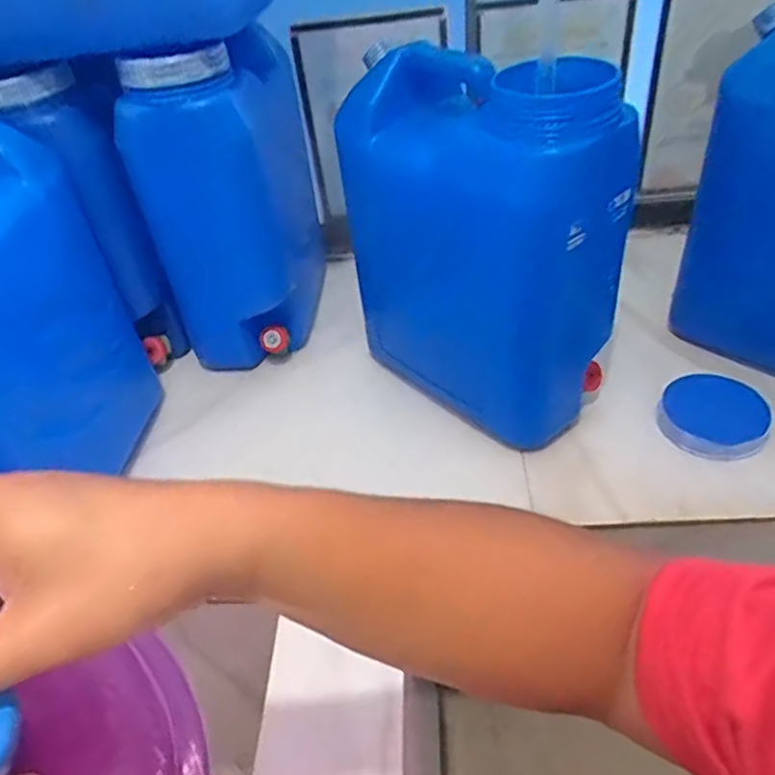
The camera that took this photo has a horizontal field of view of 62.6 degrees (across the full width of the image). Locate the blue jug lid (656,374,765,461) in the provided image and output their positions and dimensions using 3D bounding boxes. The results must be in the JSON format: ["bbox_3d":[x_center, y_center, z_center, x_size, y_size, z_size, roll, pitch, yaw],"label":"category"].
[{"bbox_3d":[0.393,0.030,0.773,0.122,0.026,0.116,2,54,-3],"label":"blue jug lid"}]

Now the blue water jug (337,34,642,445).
[{"bbox_3d":[0.101,-0.163,0.734,0.148,0.382,0.310,-35,49,-27],"label":"blue water jug"}]

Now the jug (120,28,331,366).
[{"bbox_3d":[-0.208,-0.285,0.913,0.178,0.412,0.329,-2,42,5],"label":"jug"}]

